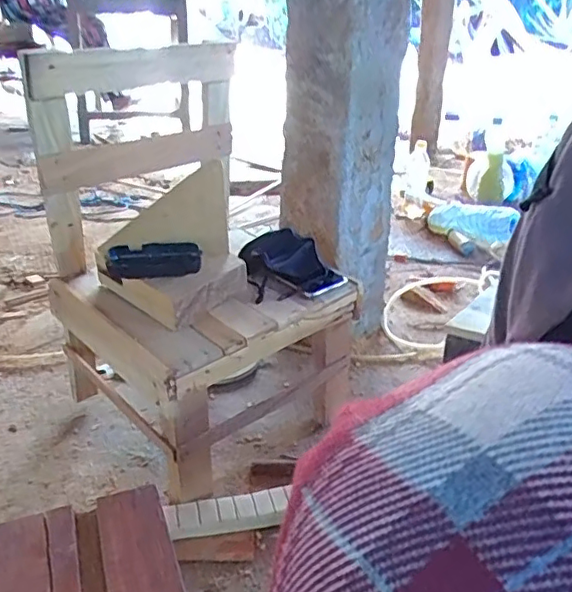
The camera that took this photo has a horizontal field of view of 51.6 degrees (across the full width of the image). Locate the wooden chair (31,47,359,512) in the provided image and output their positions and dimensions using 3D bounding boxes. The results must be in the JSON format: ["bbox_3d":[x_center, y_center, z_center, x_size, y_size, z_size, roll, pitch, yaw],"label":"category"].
[{"bbox_3d":[-0.137,-0.048,0.827,0.332,0.524,0.361,-24,35,-39],"label":"wooden chair"}]

